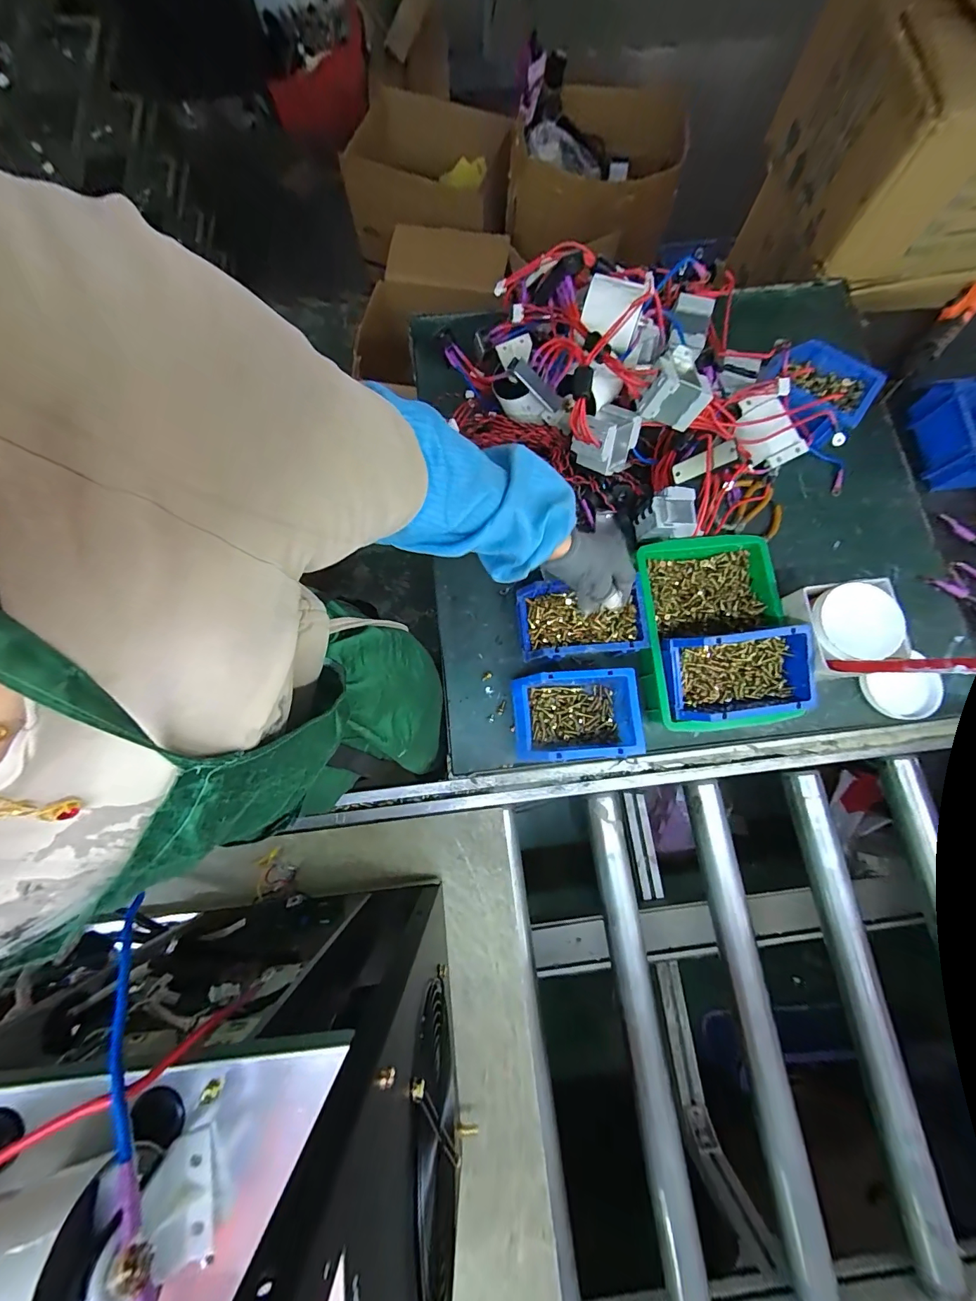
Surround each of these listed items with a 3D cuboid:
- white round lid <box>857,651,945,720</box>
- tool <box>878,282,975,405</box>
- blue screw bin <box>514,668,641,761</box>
[{"bbox_3d":[0.566,0.055,0.581,0.078,0.009,0.083,3,101,15],"label":"white round lid"},{"bbox_3d":[0.779,-0.540,0.745,0.049,0.047,0.314,42,81,8],"label":"tool"},{"bbox_3d":[0.114,0.087,0.566,0.157,0.072,0.109,-2,78,-1],"label":"blue screw bin"}]

